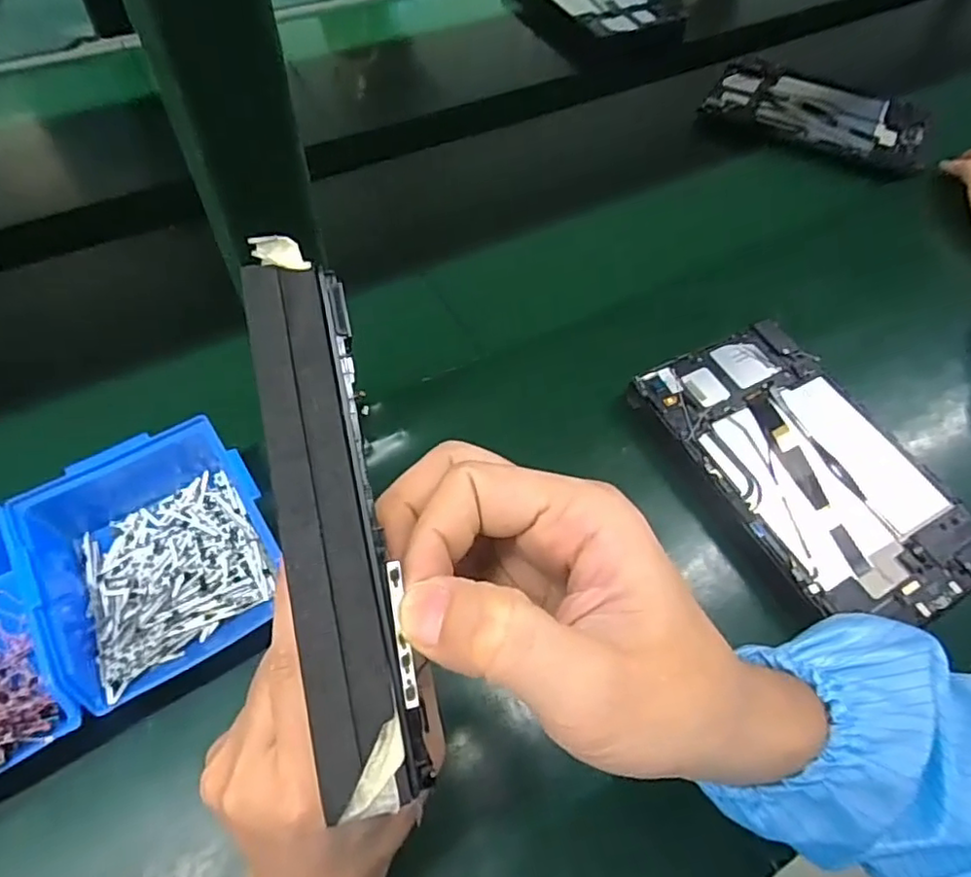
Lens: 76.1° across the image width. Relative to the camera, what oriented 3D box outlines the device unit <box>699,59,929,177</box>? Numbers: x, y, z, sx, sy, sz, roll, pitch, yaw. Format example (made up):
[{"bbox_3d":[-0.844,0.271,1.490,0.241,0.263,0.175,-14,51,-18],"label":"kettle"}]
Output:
[{"bbox_3d":[0.400,-0.396,0.744,0.243,0.020,0.155,29,60,14],"label":"device unit"}]

